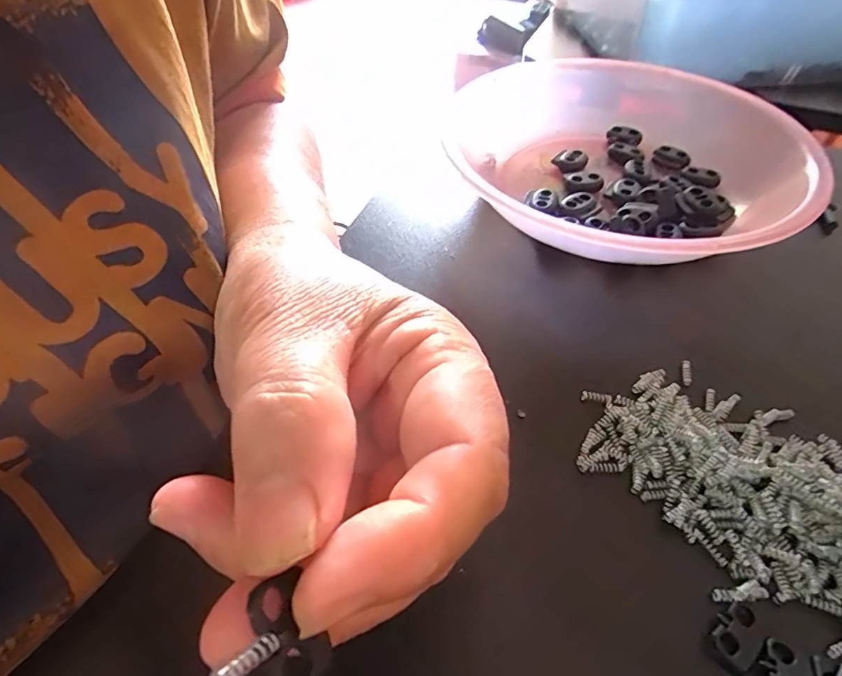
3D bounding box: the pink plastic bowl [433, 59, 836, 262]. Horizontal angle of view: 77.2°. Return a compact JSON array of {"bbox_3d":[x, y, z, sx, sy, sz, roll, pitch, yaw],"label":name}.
[{"bbox_3d":[0.113,-0.110,0.309,0.185,0.044,0.234,-7,49,-7],"label":"pink plastic bowl"}]

